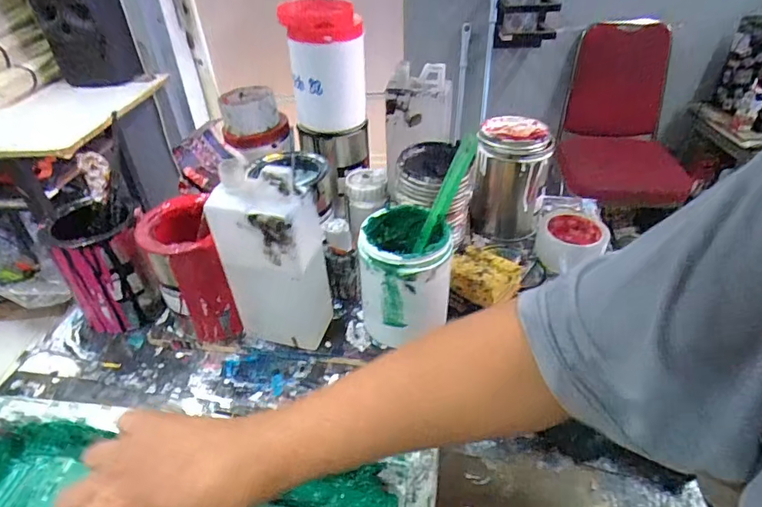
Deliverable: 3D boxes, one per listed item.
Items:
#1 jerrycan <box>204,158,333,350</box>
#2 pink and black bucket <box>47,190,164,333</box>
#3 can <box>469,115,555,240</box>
[{"bbox_3d":[-0.111,0.008,0.491,0.108,0.210,0.057,8,39,12],"label":"jerrycan"},{"bbox_3d":[-0.344,0.014,0.581,0.097,0.144,0.101,-21,42,-23],"label":"pink and black bucket"},{"bbox_3d":[0.196,-0.112,0.714,0.102,0.169,0.102,4,38,7],"label":"can"}]

